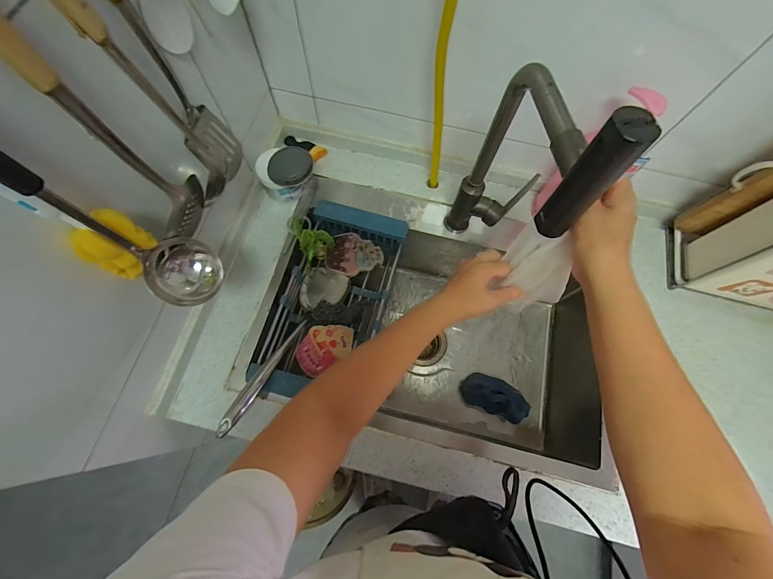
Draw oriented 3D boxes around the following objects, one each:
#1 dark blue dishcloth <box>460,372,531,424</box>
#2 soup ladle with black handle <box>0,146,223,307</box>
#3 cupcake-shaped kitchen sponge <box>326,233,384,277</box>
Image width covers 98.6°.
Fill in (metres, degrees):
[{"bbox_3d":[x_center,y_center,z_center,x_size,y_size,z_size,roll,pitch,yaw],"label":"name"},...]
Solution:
[{"bbox_3d":[0.234,0.231,0.722,0.134,0.055,0.075,23,72,6],"label":"dark blue dishcloth"},{"bbox_3d":[-0.259,-0.071,0.297,0.088,0.307,0.080,33,73,10],"label":"soup ladle with black handle"},{"bbox_3d":[-0.067,-0.070,0.706,0.112,0.012,0.087,22,85,-4],"label":"cupcake-shaped kitchen sponge"}]

